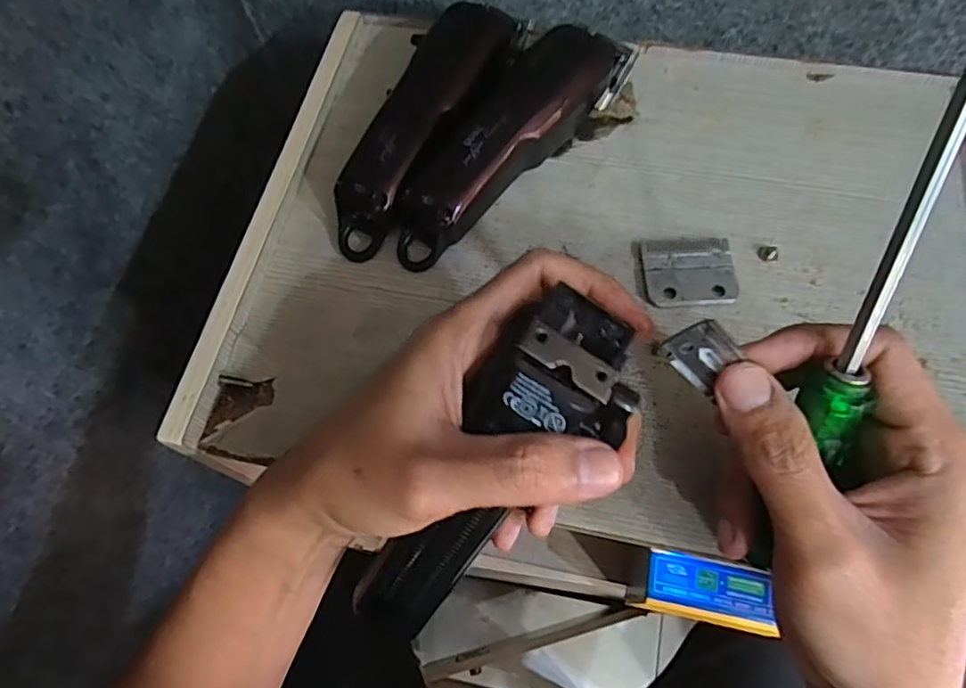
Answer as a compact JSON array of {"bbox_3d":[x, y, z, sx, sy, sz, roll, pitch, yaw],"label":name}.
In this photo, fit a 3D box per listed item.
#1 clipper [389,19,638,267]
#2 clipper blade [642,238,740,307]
[{"bbox_3d":[0.015,-0.116,0.329,0.040,0.046,0.170,37,72,17],"label":"clipper"},{"bbox_3d":[0.108,-0.039,0.312,0.046,0.004,0.040,-1,66,1],"label":"clipper blade"}]

